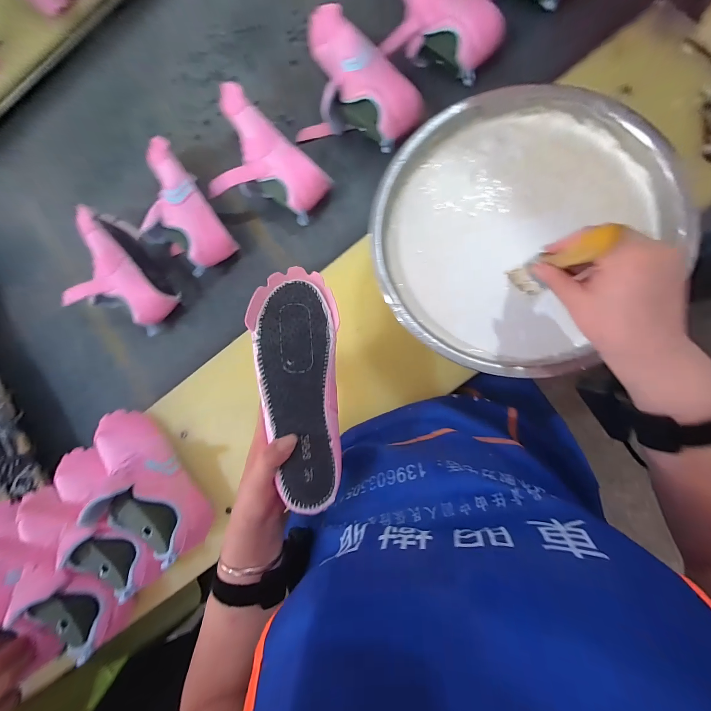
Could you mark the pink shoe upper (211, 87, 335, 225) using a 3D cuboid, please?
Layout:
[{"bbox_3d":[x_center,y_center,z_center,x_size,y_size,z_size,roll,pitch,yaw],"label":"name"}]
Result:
[{"bbox_3d":[-0.147,-0.331,0.515,0.227,0.080,0.157,22,89,9],"label":"pink shoe upper"}]

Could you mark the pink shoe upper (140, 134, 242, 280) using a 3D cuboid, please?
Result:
[{"bbox_3d":[-0.316,-0.249,0.546,0.130,0.076,0.222,-40,81,4],"label":"pink shoe upper"}]

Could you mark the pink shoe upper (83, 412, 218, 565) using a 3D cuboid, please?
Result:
[{"bbox_3d":[-0.321,0.187,0.449,0.080,0.115,0.245,-41,81,3],"label":"pink shoe upper"}]

